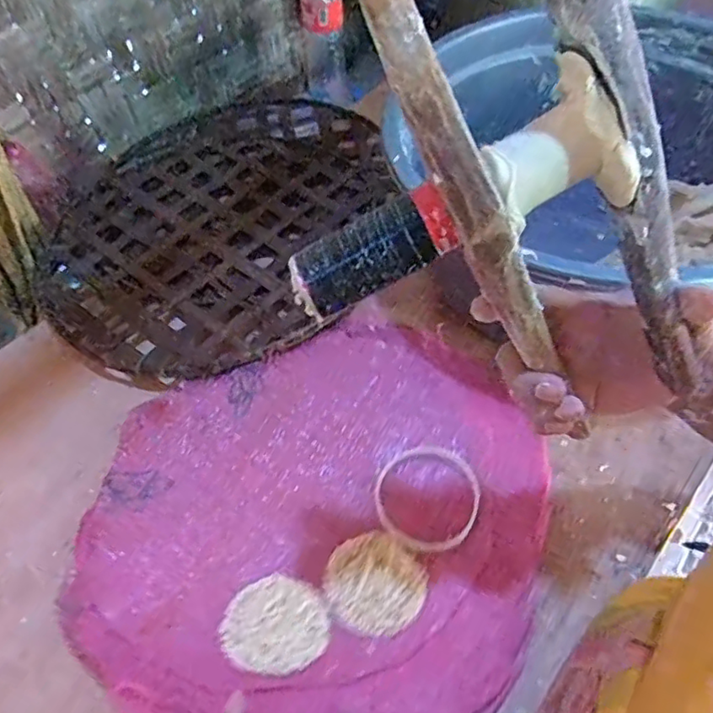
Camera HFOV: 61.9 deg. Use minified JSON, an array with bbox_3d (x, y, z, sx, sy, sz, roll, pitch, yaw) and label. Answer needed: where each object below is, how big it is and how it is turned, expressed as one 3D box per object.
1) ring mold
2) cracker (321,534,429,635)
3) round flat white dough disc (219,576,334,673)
[{"bbox_3d":[0.062,0.121,0.520,0.092,0.009,0.093,-2,55,2],"label":"ring mold"},{"bbox_3d":[0.014,0.181,0.478,0.079,0.008,0.075,-2,55,2],"label":"cracker"},{"bbox_3d":[-0.062,0.204,0.457,0.079,0.004,0.075,2,39,-1],"label":"round flat white dough disc"}]

